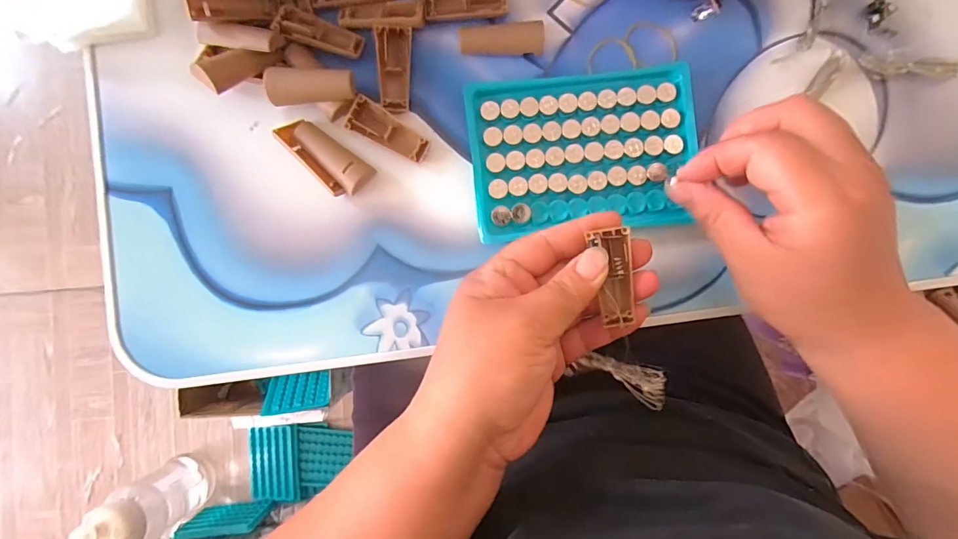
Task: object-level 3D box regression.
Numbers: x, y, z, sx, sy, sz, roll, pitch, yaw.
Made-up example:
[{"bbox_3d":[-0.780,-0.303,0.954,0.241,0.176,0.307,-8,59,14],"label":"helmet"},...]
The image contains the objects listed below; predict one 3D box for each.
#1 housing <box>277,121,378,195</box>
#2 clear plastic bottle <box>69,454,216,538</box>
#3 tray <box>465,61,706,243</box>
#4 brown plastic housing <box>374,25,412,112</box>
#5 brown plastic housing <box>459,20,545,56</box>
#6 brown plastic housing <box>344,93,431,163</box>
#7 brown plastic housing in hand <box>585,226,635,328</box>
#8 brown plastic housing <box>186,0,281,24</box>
[{"bbox_3d":[-0.089,-0.065,0.263,0.053,0.016,0.025,41,86,5],"label":"housing"},{"bbox_3d":[-0.482,0.350,0.659,0.066,0.220,0.094,-32,88,-1],"label":"clear plastic bottle"},{"bbox_3d":[0.061,-0.071,0.264,0.129,0.008,0.093,-7,84,0],"label":"tray"},{"bbox_3d":[-0.050,-0.118,0.266,0.020,0.007,0.049,0,84,1],"label":"brown plastic housing"},{"bbox_3d":[0.014,-0.137,0.271,0.050,0.008,0.016,-4,84,0],"label":"brown plastic housing"},{"bbox_3d":[-0.052,-0.082,0.266,0.048,0.011,0.018,27,85,3],"label":"brown plastic housing"},{"bbox_3d":[0.068,0.004,0.228,0.018,0.007,0.047,-8,100,0],"label":"brown plastic housing in hand"},{"bbox_3d":[-0.140,-0.152,0.258,0.047,0.015,0.016,-13,83,-30],"label":"brown plastic housing"}]

